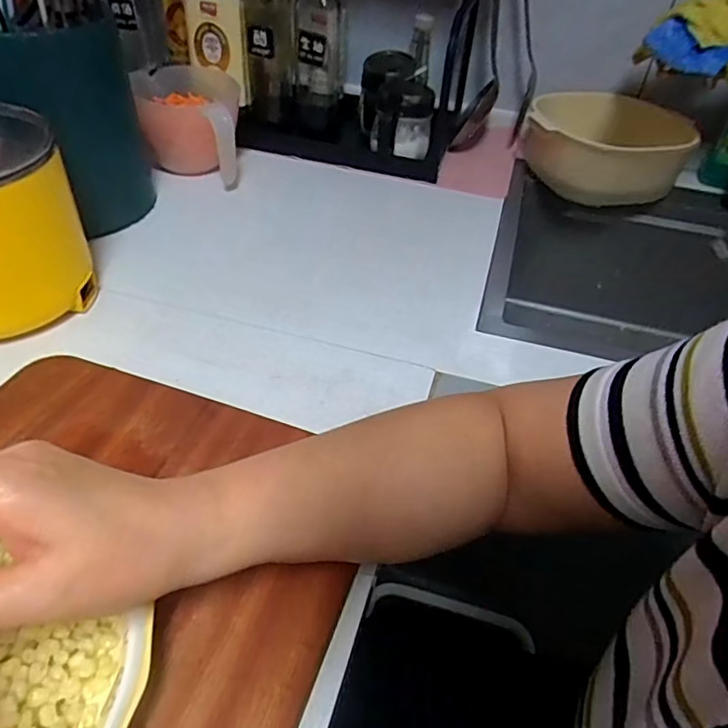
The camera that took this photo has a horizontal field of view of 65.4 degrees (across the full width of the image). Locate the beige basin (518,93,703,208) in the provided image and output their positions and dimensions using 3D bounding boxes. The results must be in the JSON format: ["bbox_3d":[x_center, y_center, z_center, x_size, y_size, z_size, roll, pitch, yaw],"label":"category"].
[{"bbox_3d":[0.326,-0.293,0.792,0.203,0.104,0.173,12,43,7],"label":"beige basin"}]

